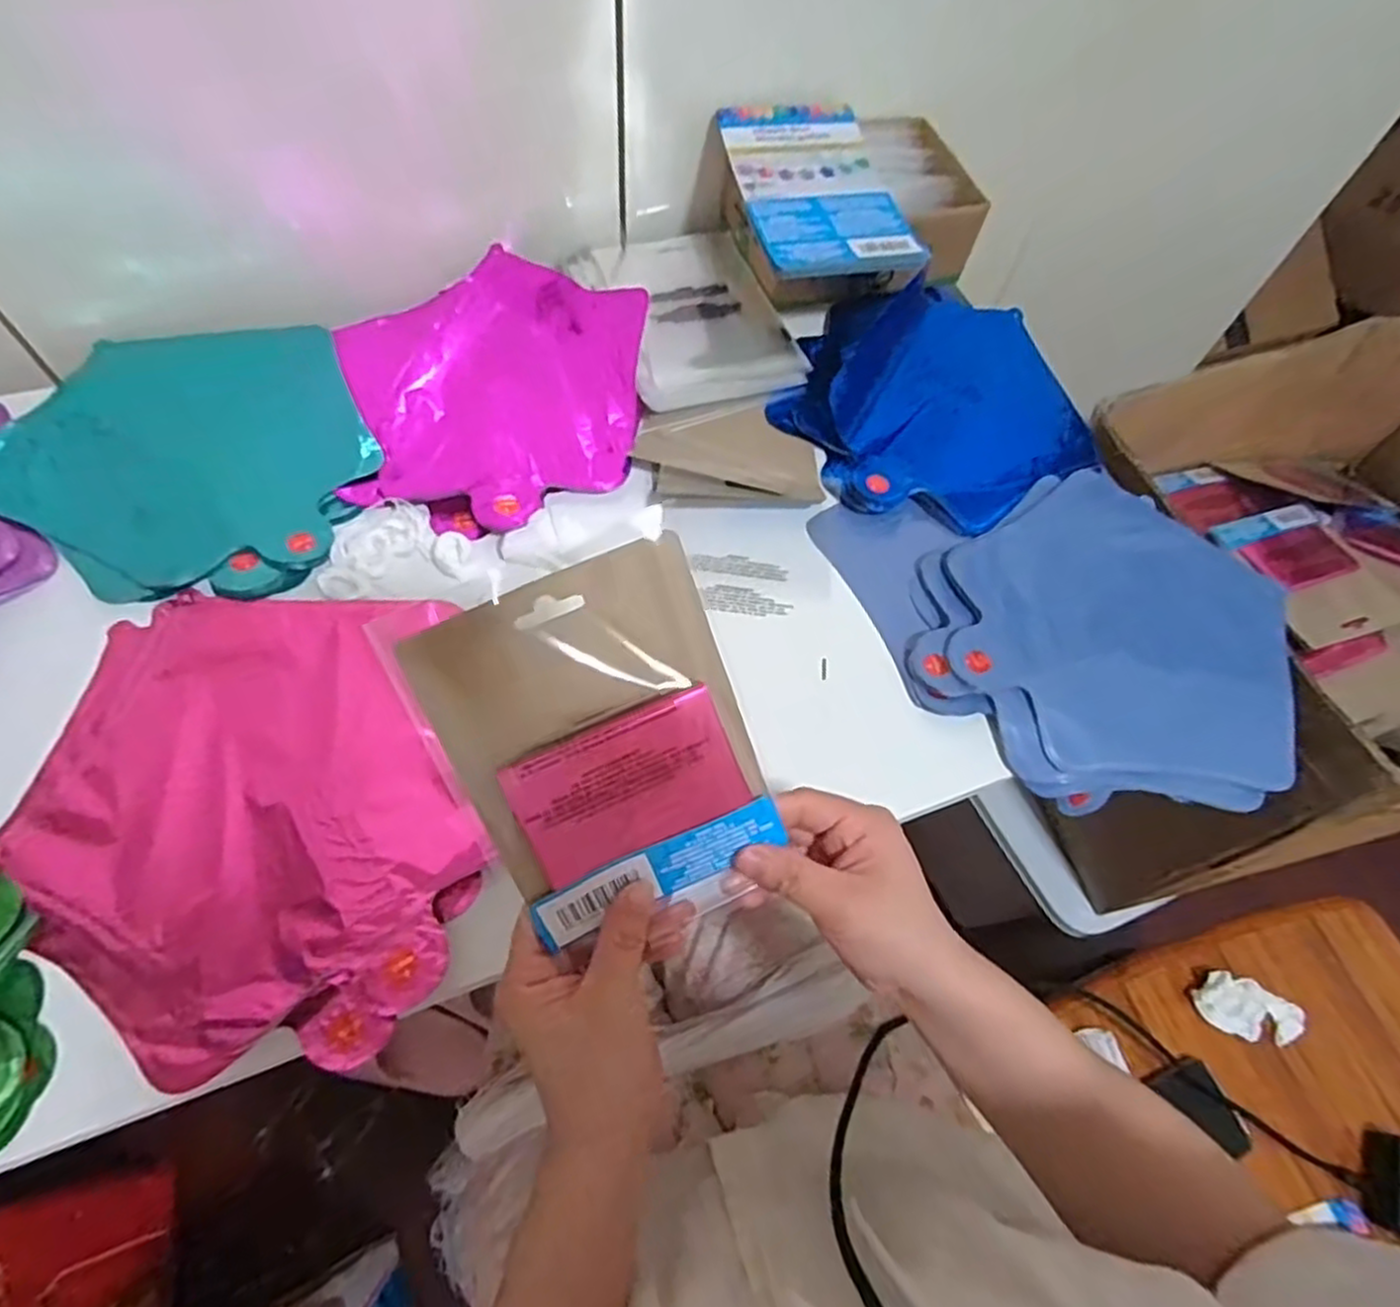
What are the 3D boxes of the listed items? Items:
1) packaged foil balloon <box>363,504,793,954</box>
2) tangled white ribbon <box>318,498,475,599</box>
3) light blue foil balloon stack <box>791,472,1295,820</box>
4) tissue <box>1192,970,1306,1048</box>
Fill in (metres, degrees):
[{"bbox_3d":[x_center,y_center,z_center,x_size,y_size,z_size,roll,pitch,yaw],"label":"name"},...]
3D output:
[{"bbox_3d":[-0.038,0.040,0.301,0.115,0.015,0.154,-23,106,-11],"label":"packaged foil balloon"},{"bbox_3d":[-0.191,-0.070,0.473,0.084,0.008,0.070,-6,62,-7],"label":"tangled white ribbon"},{"bbox_3d":[0.258,-0.016,0.490,0.296,0.036,0.238,-12,63,-10],"label":"light blue foil balloon stack"},{"bbox_3d":[0.516,0.330,0.694,0.107,0.029,0.051,9,61,1],"label":"tissue"}]

